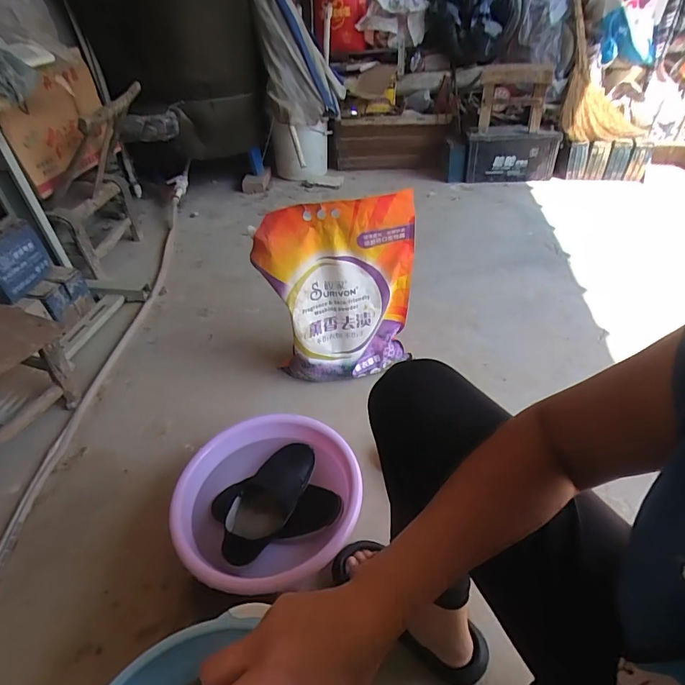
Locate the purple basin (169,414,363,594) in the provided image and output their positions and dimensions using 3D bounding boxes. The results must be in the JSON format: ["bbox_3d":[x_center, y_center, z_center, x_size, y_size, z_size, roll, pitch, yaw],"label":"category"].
[{"bbox_3d":[-0.132,0.306,0.821,0.318,0.154,0.308,-2,41,2],"label":"purple basin"}]

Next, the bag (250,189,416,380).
[{"bbox_3d":[-0.011,-0.098,1.016,0.346,0.429,0.099,-4,40,2],"label":"bag"}]

